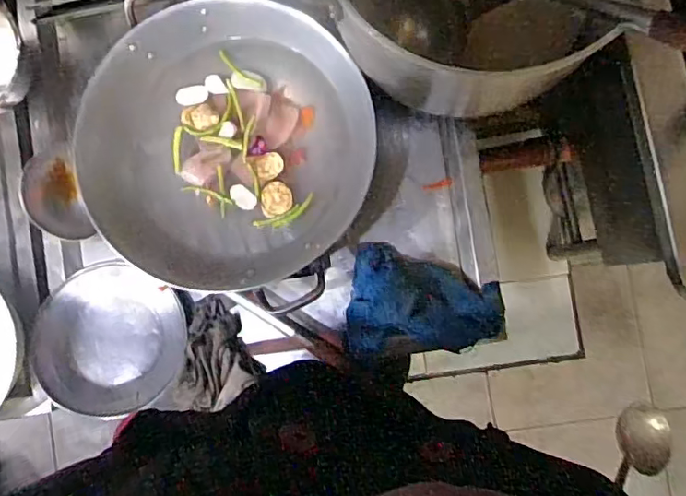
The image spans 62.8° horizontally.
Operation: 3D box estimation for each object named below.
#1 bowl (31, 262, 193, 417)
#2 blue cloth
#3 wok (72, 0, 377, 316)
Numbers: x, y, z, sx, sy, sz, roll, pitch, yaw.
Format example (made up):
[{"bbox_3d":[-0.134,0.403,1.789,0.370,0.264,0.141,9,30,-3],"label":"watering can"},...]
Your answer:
[{"bbox_3d":[-0.315,0.120,0.755,0.202,0.063,0.195,0,87,5],"label":"bowl"},{"bbox_3d":[0.105,0.065,0.729,0.197,0.023,0.140,-1,87,5],"label":"blue cloth"},{"bbox_3d":[-0.140,-0.131,0.715,0.346,0.084,0.341,18,89,6],"label":"wok"}]

